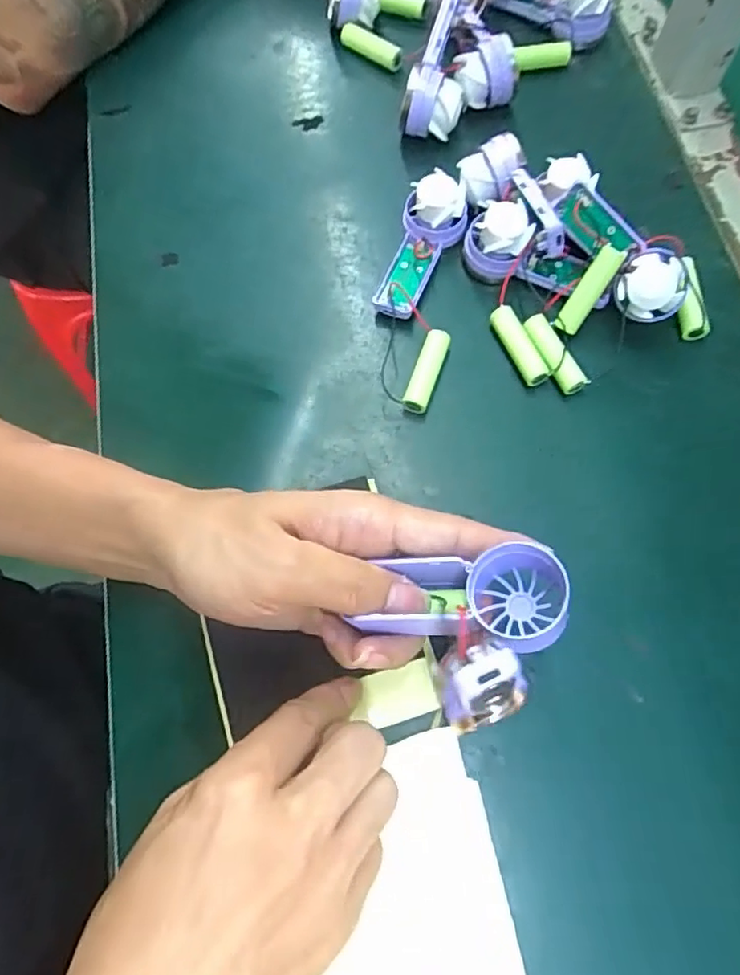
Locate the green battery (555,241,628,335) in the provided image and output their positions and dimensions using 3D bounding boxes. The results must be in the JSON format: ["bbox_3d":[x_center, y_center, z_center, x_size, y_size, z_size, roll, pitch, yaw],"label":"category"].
[{"bbox_3d":[0.126,-0.113,0.344,0.013,0.011,0.050,37,115,15],"label":"green battery"}]

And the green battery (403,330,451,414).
[{"bbox_3d":[0.033,-0.068,0.351,0.014,0.015,0.050,18,72,9],"label":"green battery"}]

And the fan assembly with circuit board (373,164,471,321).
[{"bbox_3d":[0.031,-0.148,0.368,0.036,0.021,0.091,22,87,10],"label":"fan assembly with circuit board"}]

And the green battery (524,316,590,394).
[{"bbox_3d":[0.107,-0.077,0.350,0.016,0.016,0.051,-25,71,-6],"label":"green battery"}]

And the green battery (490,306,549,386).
[{"bbox_3d":[0.088,-0.082,0.355,0.015,0.017,0.050,-22,70,-5],"label":"green battery"}]

